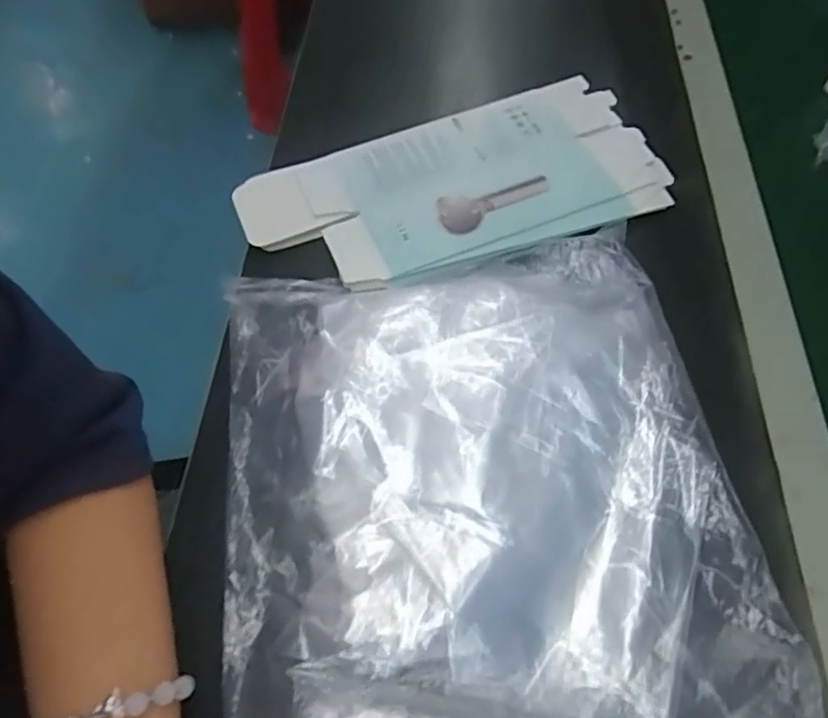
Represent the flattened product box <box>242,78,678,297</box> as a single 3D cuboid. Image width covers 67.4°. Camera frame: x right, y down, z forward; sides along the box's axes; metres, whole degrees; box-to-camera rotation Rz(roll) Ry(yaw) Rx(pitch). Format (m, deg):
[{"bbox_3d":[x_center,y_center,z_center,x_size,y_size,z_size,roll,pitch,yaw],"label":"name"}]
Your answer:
[{"bbox_3d":[0.026,-0.117,0.420,0.271,0.013,0.131,-19,62,-9],"label":"flattened product box"}]

